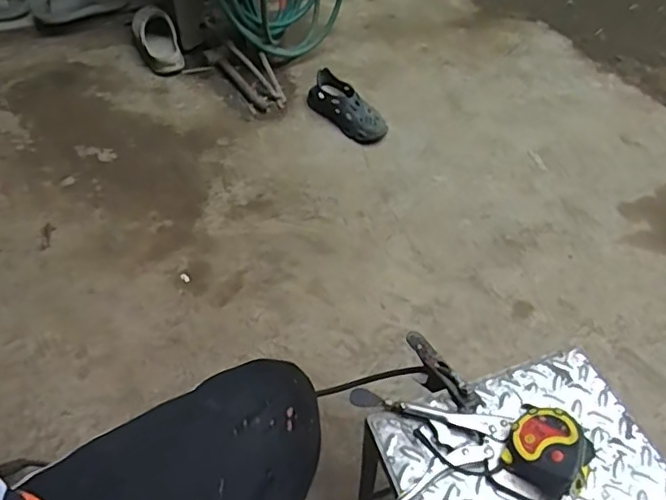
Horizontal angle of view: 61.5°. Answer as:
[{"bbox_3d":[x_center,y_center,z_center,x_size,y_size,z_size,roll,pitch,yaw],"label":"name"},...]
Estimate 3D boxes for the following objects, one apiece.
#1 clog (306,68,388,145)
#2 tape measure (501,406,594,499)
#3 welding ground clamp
[{"bbox_3d":[0.037,-0.397,1.533,0.105,0.090,0.276,-28,53,-24],"label":"clog"},{"bbox_3d":[0.233,0.215,0.599,0.088,0.056,0.079,36,56,28],"label":"tape measure"},{"bbox_3d":[0.133,0.157,0.722,0.036,0.034,0.155,-15,26,-14],"label":"welding ground clamp"}]

